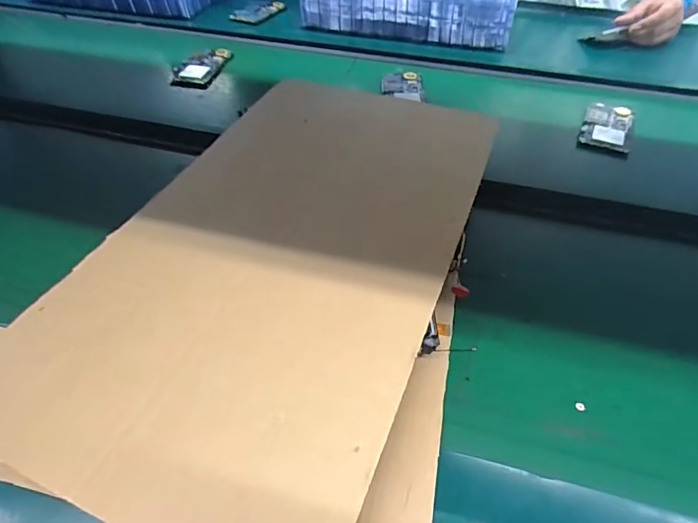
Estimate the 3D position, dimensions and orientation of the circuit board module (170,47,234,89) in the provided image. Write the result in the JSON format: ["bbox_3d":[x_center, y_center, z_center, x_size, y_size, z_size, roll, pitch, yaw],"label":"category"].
[{"bbox_3d":[-0.236,-0.318,0.730,0.067,0.018,0.125,11,51,9],"label":"circuit board module"}]

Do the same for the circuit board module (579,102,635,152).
[{"bbox_3d":[0.368,-0.194,0.638,0.063,0.012,0.112,21,53,17],"label":"circuit board module"}]

